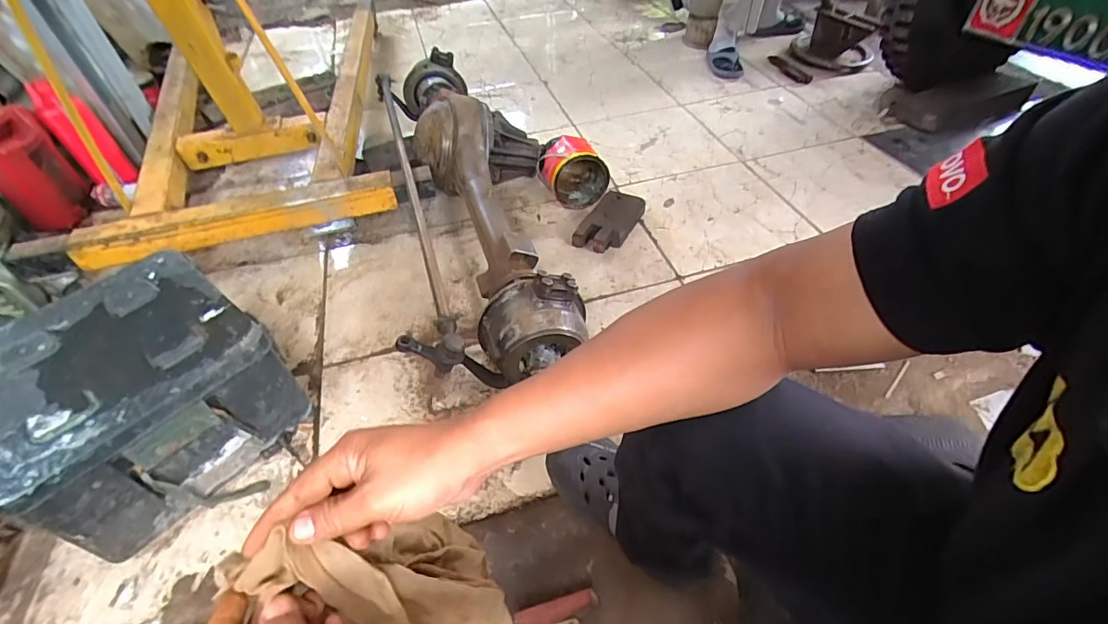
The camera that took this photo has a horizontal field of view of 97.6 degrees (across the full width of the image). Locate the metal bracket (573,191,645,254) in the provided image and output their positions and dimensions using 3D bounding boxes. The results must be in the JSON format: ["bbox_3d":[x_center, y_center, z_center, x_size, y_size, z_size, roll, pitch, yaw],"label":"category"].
[{"bbox_3d":[0.148,-0.239,1.258,0.128,0.068,0.211,19,50,19],"label":"metal bracket"}]

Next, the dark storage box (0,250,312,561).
[{"bbox_3d":[-0.685,0.141,0.825,0.374,0.236,0.360,29,54,26],"label":"dark storage box"}]

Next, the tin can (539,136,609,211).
[{"bbox_3d":[0.056,-0.373,1.275,0.151,0.154,0.133,-18,49,-15],"label":"tin can"}]

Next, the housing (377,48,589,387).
[{"bbox_3d":[-0.197,-0.303,1.198,0.378,0.244,1.142,-12,47,-9],"label":"housing"}]

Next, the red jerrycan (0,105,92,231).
[{"bbox_3d":[-1.327,-0.360,1.241,0.114,0.267,0.154,-11,47,-8],"label":"red jerrycan"}]

